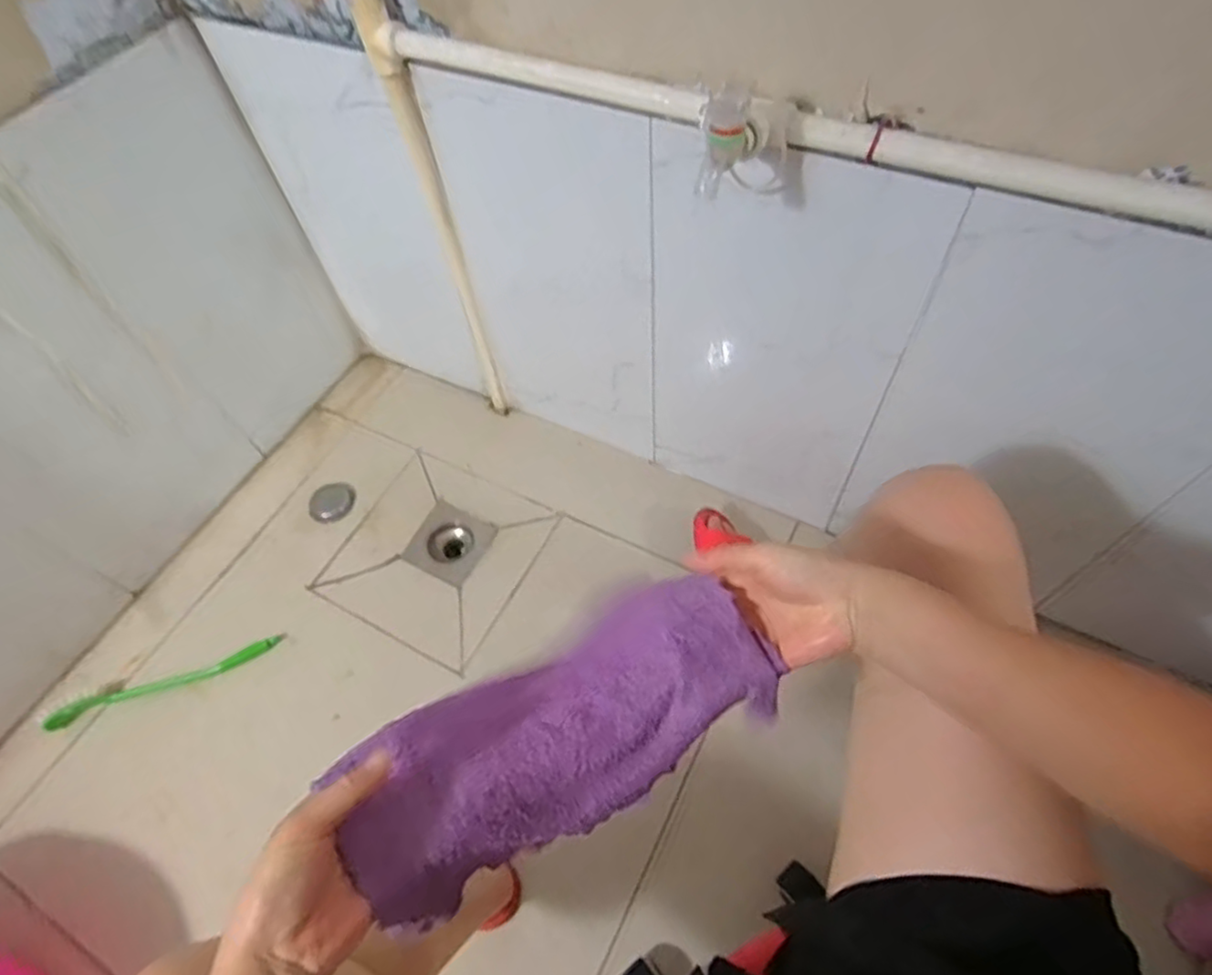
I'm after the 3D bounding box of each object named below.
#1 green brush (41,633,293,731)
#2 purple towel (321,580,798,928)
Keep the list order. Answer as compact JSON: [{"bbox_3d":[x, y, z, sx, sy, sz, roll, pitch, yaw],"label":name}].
[{"bbox_3d":[-0.679,0.294,1.026,0.357,0.032,0.042,-18,57,-8],"label":"green brush"},{"bbox_3d":[-0.031,0.169,0.472,0.289,0.066,0.123,-26,58,-20],"label":"purple towel"}]

